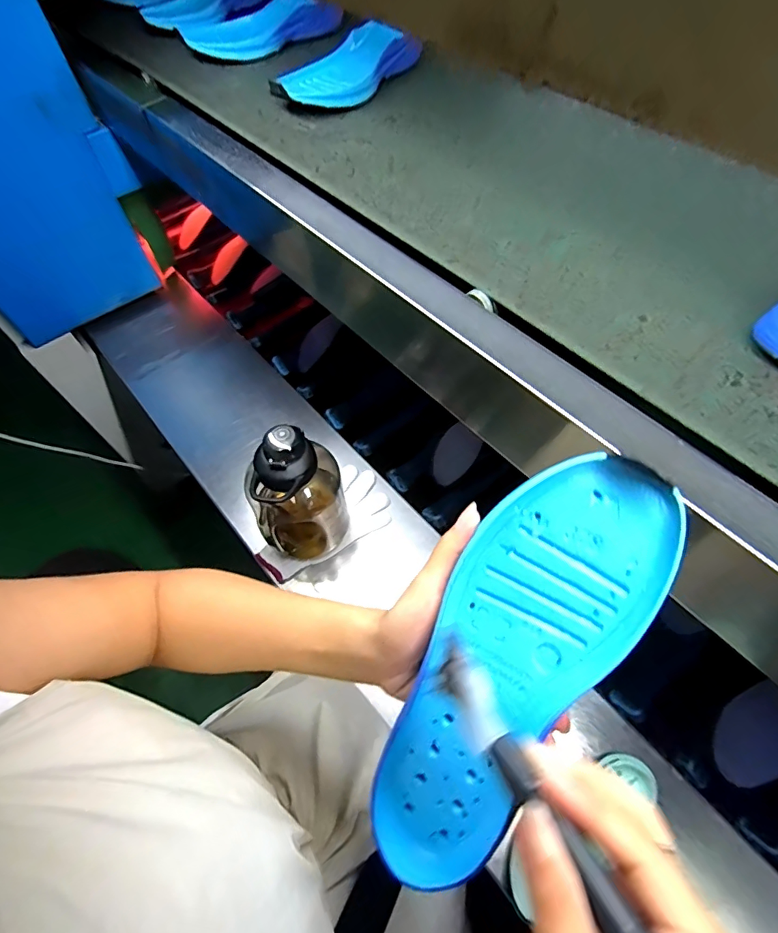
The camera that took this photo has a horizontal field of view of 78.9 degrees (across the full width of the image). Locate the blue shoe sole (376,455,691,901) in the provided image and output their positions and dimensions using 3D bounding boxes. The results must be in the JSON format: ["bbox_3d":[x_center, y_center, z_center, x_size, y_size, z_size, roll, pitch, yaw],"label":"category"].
[{"bbox_3d":[0.062,0.109,0.256,0.090,0.023,0.248,30,100,18],"label":"blue shoe sole"}]

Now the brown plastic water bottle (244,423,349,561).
[{"bbox_3d":[-0.123,0.043,0.642,0.119,0.215,0.099,-6,58,-2],"label":"brown plastic water bottle"}]

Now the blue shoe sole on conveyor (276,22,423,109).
[{"bbox_3d":[-0.055,-0.504,0.596,0.088,0.051,0.200,37,66,21],"label":"blue shoe sole on conveyor"}]

